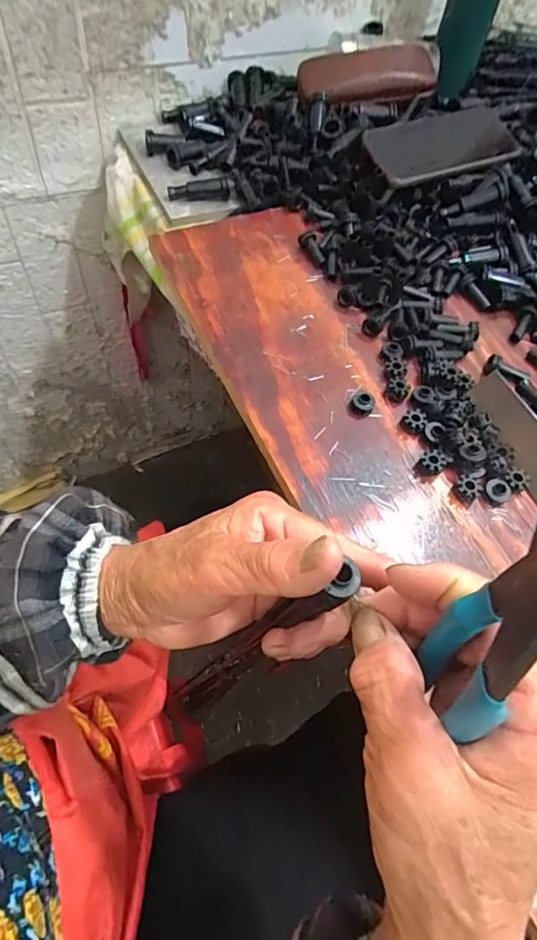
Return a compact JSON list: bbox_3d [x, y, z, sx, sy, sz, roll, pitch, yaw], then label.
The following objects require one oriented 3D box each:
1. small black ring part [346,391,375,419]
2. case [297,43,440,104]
[{"bbox_3d":[0.074,-0.052,0.404,0.020,0.013,0.020,3,59,-4],"label":"small black ring part"},{"bbox_3d":[0.116,-0.447,0.569,0.166,0.034,0.049,-11,61,-12],"label":"case"}]

